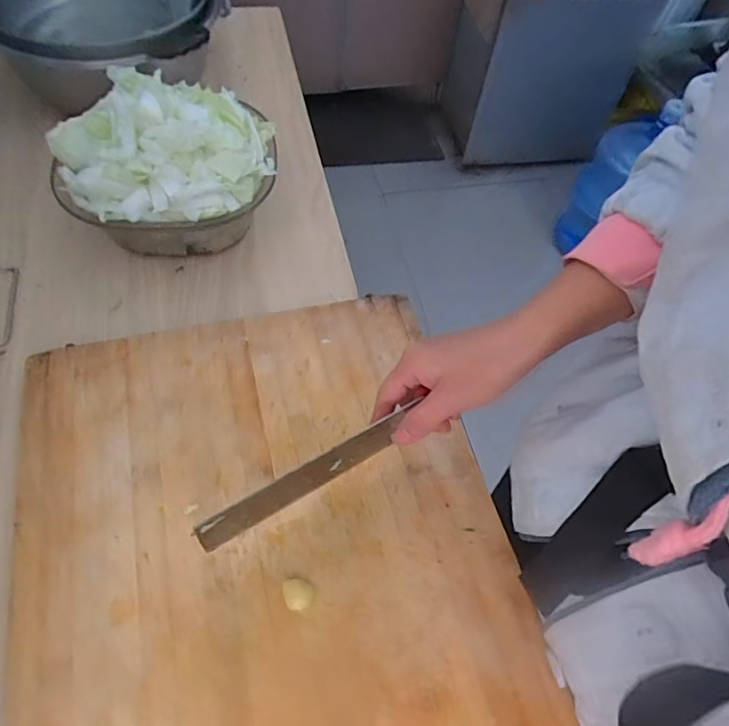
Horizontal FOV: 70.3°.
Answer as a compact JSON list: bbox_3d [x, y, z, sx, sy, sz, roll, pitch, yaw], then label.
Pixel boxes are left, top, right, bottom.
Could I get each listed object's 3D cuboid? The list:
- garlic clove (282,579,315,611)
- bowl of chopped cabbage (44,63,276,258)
[{"bbox_3d":[-0.049,0.167,0.376,0.020,0.010,0.023,-31,65,-21],"label":"garlic clove"},{"bbox_3d":[-0.202,-0.212,0.539,0.216,0.125,0.200,2,58,-3],"label":"bowl of chopped cabbage"}]

